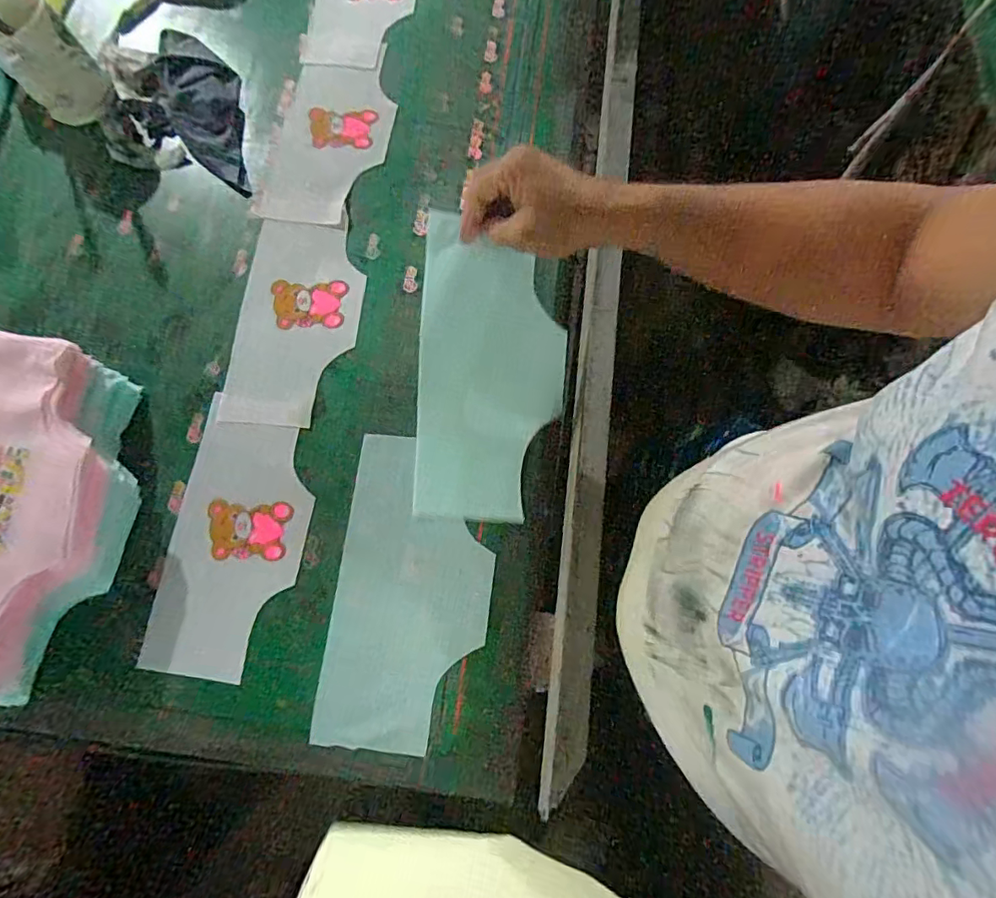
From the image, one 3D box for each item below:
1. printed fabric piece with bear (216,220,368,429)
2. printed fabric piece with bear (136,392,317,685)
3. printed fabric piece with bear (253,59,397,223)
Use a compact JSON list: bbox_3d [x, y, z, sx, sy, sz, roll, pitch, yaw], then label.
[{"bbox_3d":[-0.228,-0.147,0.584,0.139,0.008,0.246,5,77,1],"label":"printed fabric piece with bear"},{"bbox_3d":[-0.266,0.095,0.524,0.131,0.010,0.253,7,77,2],"label":"printed fabric piece with bear"},{"bbox_3d":[-0.212,-0.382,0.645,0.141,0.010,0.227,8,77,5],"label":"printed fabric piece with bear"}]

